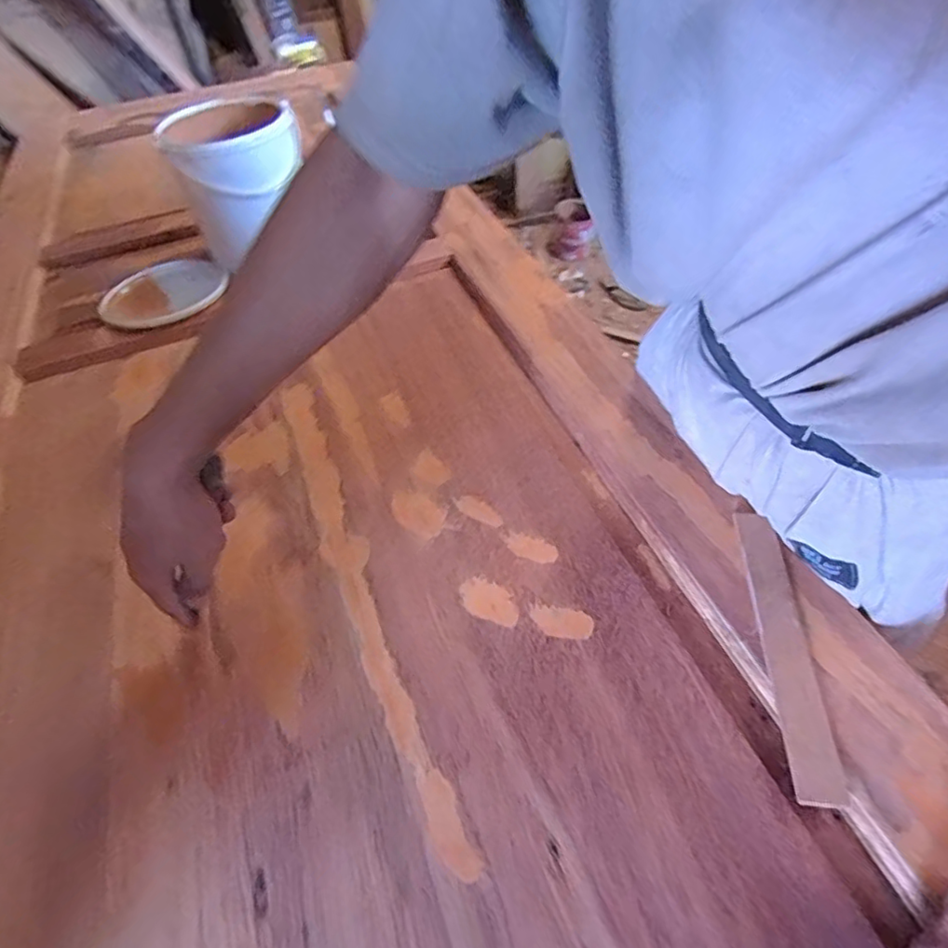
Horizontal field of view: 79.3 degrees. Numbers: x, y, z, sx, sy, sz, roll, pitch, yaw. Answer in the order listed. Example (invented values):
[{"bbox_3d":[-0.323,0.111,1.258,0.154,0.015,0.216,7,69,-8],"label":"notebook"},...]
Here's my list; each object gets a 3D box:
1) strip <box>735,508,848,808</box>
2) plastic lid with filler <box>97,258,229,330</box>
[{"bbox_3d":[0.244,0.131,0.453,0.031,0.016,0.230,2,50,7],"label":"strip"},{"bbox_3d":[-0.460,-0.271,0.846,0.171,0.021,0.178,-3,50,3],"label":"plastic lid with filler"}]

